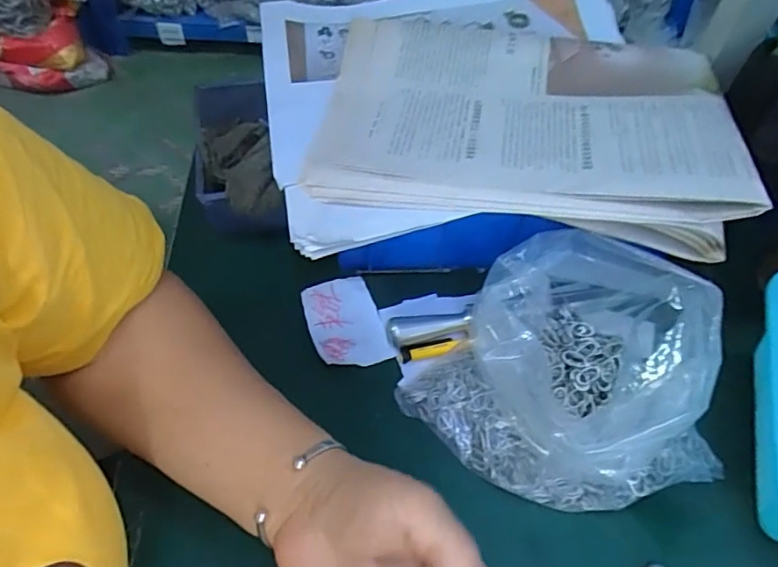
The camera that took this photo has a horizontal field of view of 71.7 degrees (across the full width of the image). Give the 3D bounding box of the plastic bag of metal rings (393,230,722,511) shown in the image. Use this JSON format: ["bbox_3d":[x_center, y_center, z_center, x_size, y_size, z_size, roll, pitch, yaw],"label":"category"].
[{"bbox_3d":[0.121,0.057,0.328,0.176,0.097,0.152,39,61,23],"label":"plastic bag of metal rings"}]

